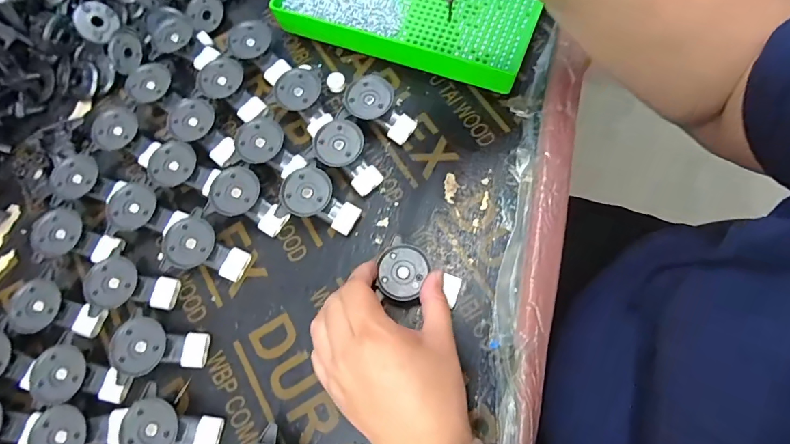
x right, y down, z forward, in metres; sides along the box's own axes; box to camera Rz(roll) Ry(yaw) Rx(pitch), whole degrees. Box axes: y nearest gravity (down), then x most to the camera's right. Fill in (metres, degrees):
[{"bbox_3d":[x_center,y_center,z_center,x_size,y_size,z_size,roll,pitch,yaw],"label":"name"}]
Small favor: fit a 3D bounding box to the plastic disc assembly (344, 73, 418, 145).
[{"bbox_3d":[-0.012,-0.105,0.383,0.068,0.021,0.042,23,76,12],"label":"plastic disc assembly"}]

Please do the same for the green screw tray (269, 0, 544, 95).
[{"bbox_3d":[0.016,-0.227,0.407,0.246,0.031,0.149,21,76,12],"label":"green screw tray"}]

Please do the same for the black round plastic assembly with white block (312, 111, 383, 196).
[{"bbox_3d":[-0.041,-0.059,0.372,0.042,0.022,0.069,-41,73,-8],"label":"black round plastic assembly with white block"}]

